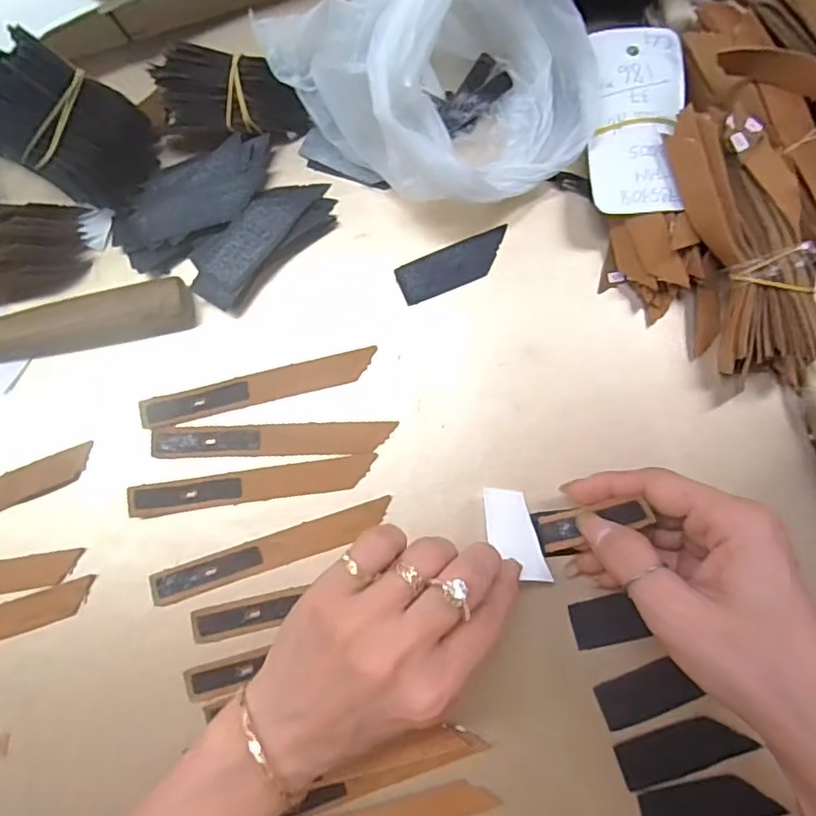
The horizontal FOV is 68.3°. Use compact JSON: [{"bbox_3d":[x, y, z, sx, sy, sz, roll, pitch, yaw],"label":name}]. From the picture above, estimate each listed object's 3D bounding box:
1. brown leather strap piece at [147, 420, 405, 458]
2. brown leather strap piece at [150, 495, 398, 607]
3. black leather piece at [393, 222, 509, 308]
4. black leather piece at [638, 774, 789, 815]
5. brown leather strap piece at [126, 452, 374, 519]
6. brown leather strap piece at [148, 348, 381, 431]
[{"bbox_3d":[-0.071,0.017,0.314,0.124,0.004,0.017,-1,83,1],"label":"brown leather strap piece"},{"bbox_3d":[-0.069,0.074,0.307,0.125,0.004,0.016,-18,83,-1],"label":"brown leather strap piece"},{"bbox_3d":[0.026,-0.077,0.325,0.063,0.004,0.023,-22,83,-2],"label":"black leather piece"},{"bbox_3d":[0.141,0.188,0.284,0.059,0.005,0.024,-17,82,0],"label":"black leather piece"},{"bbox_3d":[-0.080,0.040,0.312,0.124,0.005,0.017,-8,82,-1],"label":"brown leather strap piece"},{"bbox_3d":[-0.079,-0.011,0.318,0.123,0.004,0.017,-14,82,-1],"label":"brown leather strap piece"}]

